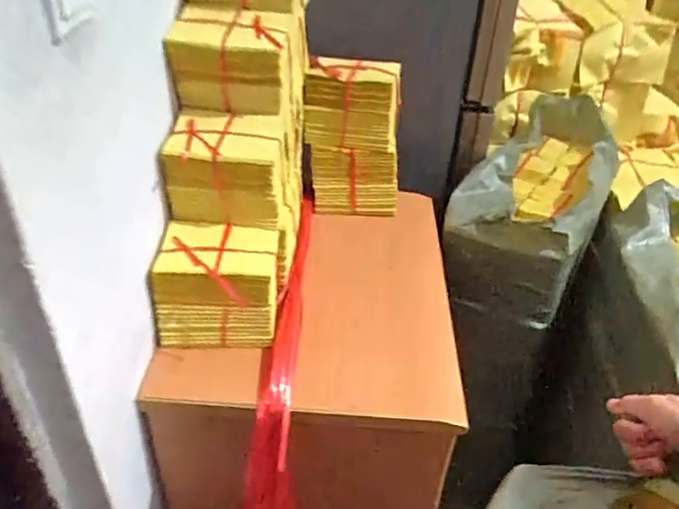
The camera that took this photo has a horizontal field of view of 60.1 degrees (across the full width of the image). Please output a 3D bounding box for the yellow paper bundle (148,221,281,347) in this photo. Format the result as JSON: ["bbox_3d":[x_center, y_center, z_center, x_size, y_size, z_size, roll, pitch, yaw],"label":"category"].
[{"bbox_3d":[-0.178,0.043,0.875,0.171,0.133,0.128,2,35,-2],"label":"yellow paper bundle"}]

